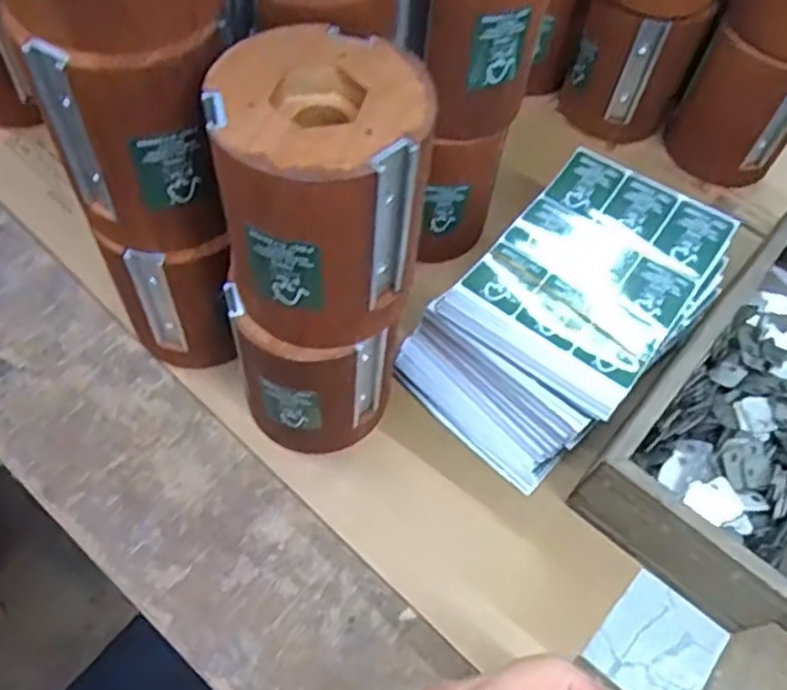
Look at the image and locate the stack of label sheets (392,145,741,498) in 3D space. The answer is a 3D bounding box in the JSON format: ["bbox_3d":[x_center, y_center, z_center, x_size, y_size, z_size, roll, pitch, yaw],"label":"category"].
[{"bbox_3d":[0.099,-0.022,0.406,0.110,0.057,0.179,40,63,19],"label":"stack of label sheets"}]

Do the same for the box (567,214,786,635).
[{"bbox_3d":[0.227,0.011,0.407,0.104,0.075,0.307,38,63,17],"label":"box"}]

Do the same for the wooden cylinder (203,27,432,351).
[{"bbox_3d":[-0.027,-0.058,0.283,0.077,0.098,0.080,-2,60,-6],"label":"wooden cylinder"}]

